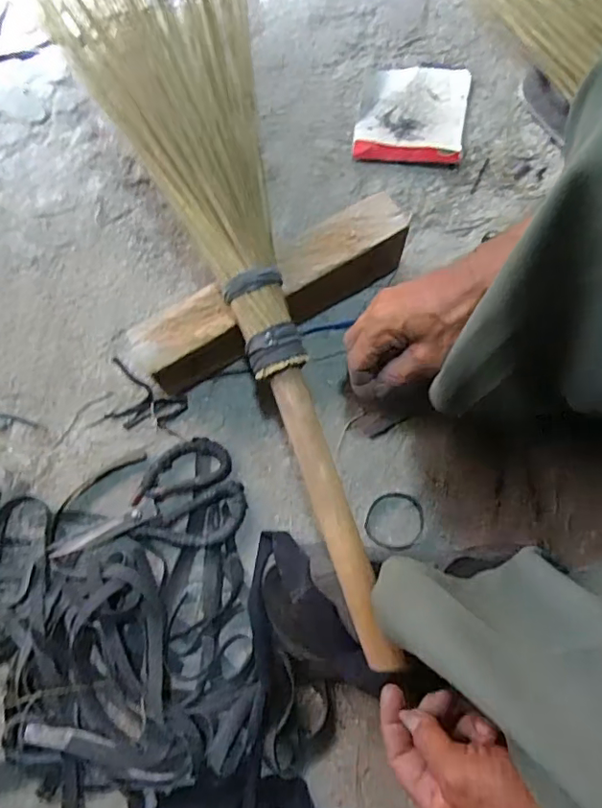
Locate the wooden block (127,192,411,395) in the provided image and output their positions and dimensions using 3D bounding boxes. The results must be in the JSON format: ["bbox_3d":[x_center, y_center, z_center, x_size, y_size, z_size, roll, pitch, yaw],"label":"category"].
[{"bbox_3d":[-0.029,-0.115,0.562,0.299,0.075,0.074,-33,78,-5],"label":"wooden block"}]

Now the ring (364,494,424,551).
[{"bbox_3d":[0.095,0.120,0.547,0.060,0.004,0.057,0,85,1],"label":"ring"}]

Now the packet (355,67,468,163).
[{"bbox_3d":[0.136,-0.358,0.657,0.131,0.021,0.136,8,78,4],"label":"packet"}]

